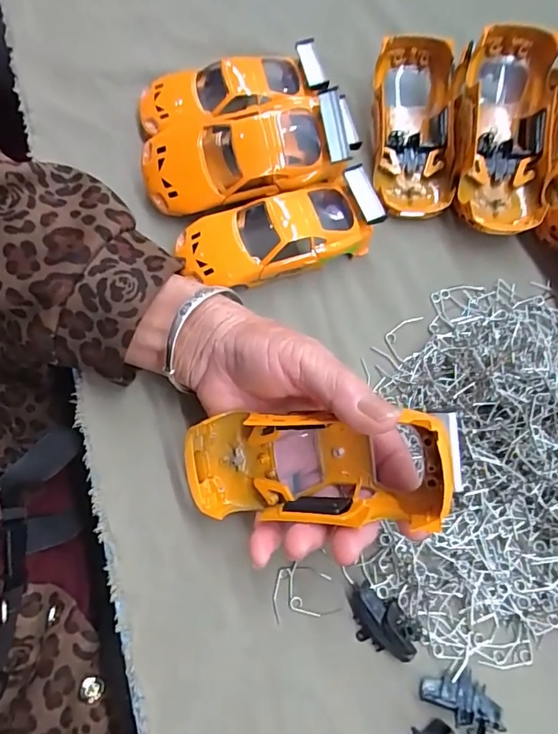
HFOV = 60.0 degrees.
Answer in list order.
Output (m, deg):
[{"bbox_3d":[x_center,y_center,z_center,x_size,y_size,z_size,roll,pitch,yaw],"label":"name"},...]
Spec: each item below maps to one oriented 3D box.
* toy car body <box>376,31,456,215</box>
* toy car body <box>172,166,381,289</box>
[{"bbox_3d":[0.096,-0.171,0.346,0.055,0.043,0.126,2,71,-2],"label":"toy car body"},{"bbox_3d":[0.001,-0.086,0.317,0.129,0.032,0.051,-17,72,-8],"label":"toy car body"}]

